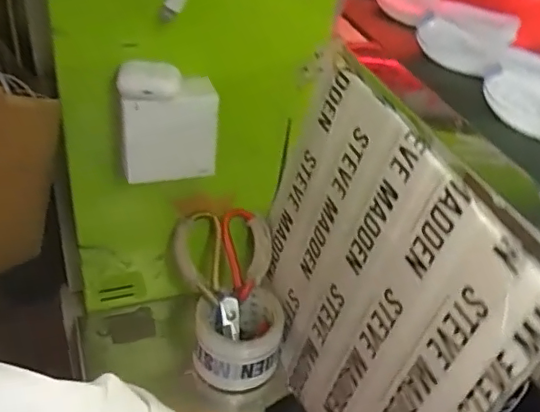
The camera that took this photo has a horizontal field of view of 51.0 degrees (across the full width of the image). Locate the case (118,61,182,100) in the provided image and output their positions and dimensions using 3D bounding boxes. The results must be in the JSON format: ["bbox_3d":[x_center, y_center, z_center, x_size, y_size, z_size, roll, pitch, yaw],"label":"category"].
[{"bbox_3d":[-0.104,-0.112,0.492,0.052,0.021,0.041,-1,37,-15],"label":"case"}]

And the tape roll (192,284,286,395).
[{"bbox_3d":[-0.031,0.152,0.631,0.101,0.067,0.093,6,36,-5],"label":"tape roll"}]

